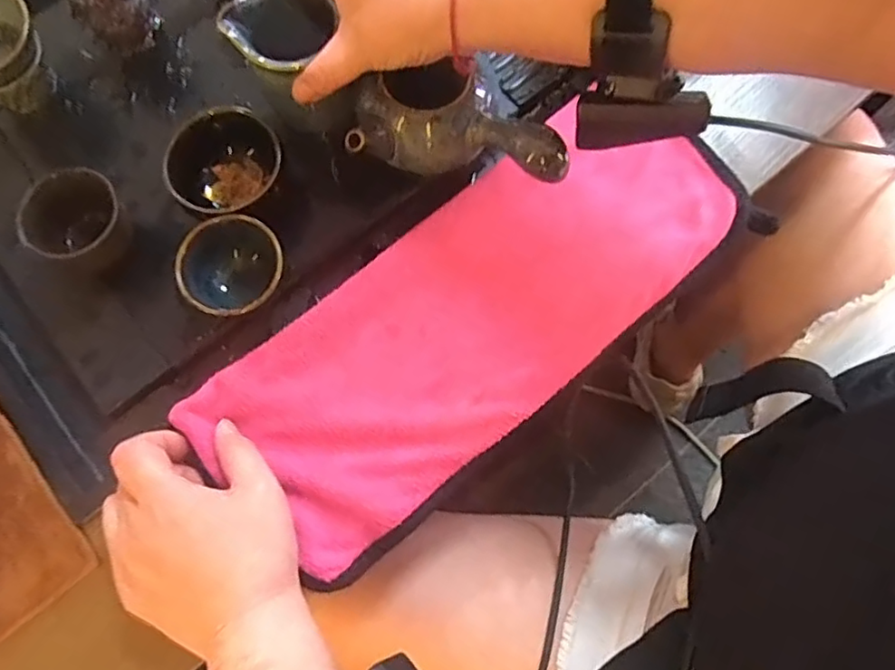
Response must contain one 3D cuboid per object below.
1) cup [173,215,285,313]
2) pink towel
[{"bbox_3d":[-0.132,-0.038,0.372,0.060,0.043,0.056,0,75,1],"label":"cup"},{"bbox_3d":[0.024,-0.015,0.372,0.354,0.021,0.141,-36,77,-8],"label":"pink towel"}]

